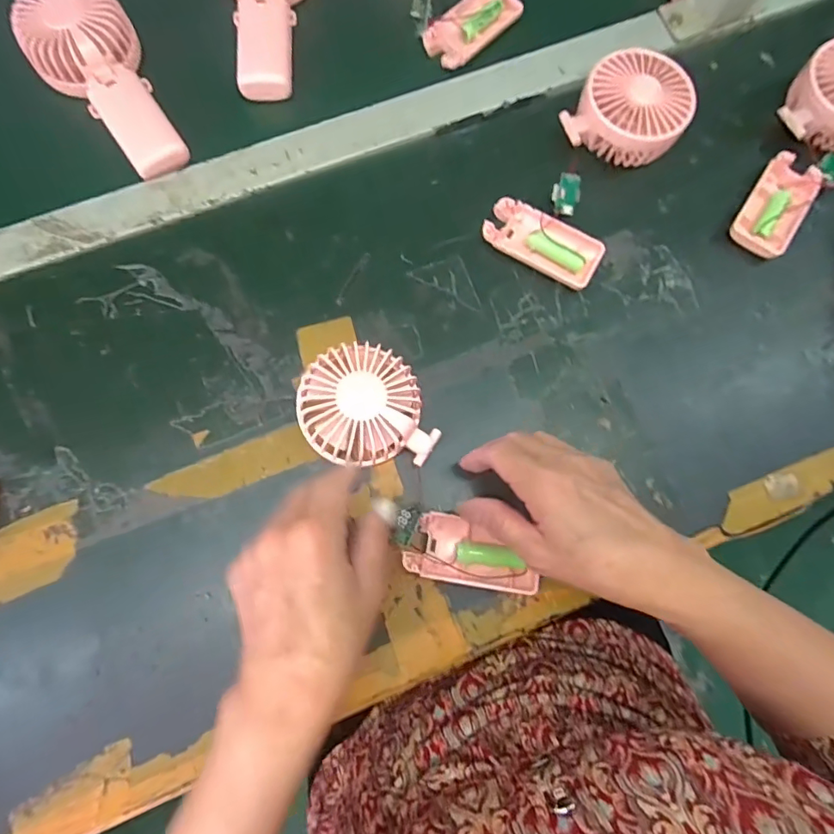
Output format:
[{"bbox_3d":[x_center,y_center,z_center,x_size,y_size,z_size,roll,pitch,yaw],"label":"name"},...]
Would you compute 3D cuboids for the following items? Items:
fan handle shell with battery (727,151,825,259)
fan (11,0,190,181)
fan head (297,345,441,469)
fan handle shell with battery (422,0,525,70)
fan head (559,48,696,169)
[{"bbox_3d":[0.299,-0.175,0.427,0.045,0.016,0.093,34,78,6],"label":"fan handle shell with battery"},{"bbox_3d":[-0.256,-0.278,0.417,0.085,0.041,0.173,-31,80,-8],"label":"fan"},{"bbox_3d":[-0.036,-0.008,0.366,0.092,0.052,0.080,-2,77,-2],"label":"fan head"},{"bbox_3d":[0.049,-0.352,0.463,0.049,0.015,0.095,44,79,8],"label":"fan handle shell with battery"},{"bbox_3d":[0.176,-0.252,0.426,0.084,0.046,0.094,36,78,7],"label":"fan head"}]

